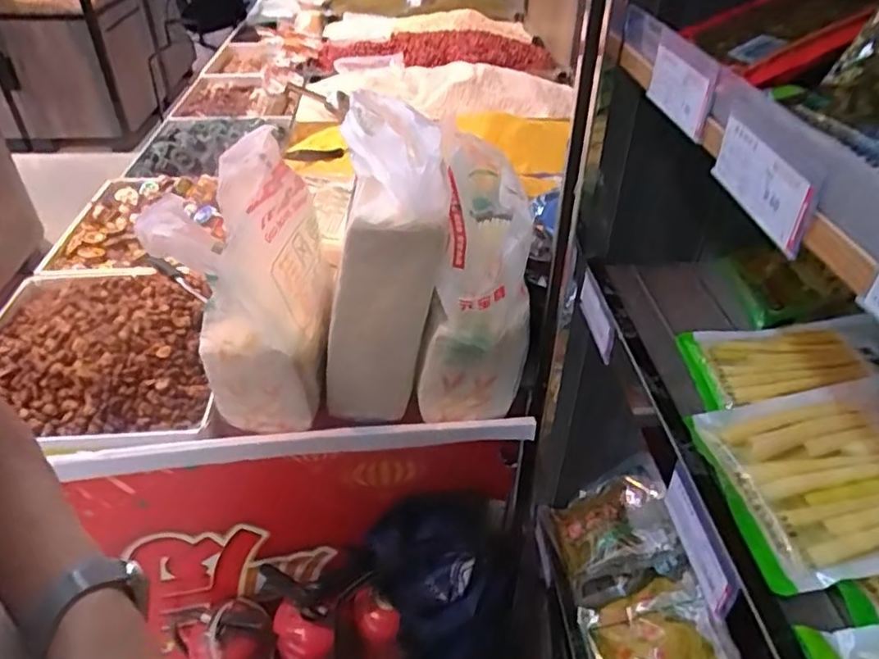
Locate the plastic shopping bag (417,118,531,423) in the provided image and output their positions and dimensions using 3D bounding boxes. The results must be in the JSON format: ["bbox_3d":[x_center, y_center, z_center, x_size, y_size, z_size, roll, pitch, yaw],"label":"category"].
[{"bbox_3d":[0.060,-0.065,0.876,0.135,0.313,0.319,6,39,6],"label":"plastic shopping bag"}]

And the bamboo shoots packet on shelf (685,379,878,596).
[{"bbox_3d":[0.304,0.097,0.437,0.199,0.029,0.147,-5,39,-7],"label":"bamboo shoots packet on shelf"}]

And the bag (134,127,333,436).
[{"bbox_3d":[-0.252,-0.057,0.826,0.178,0.348,0.243,-5,39,-7],"label":"bag"}]

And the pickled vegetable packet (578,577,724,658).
[{"bbox_3d":[0.280,0.404,0.809,0.160,0.051,0.128,-24,46,1],"label":"pickled vegetable packet"}]

